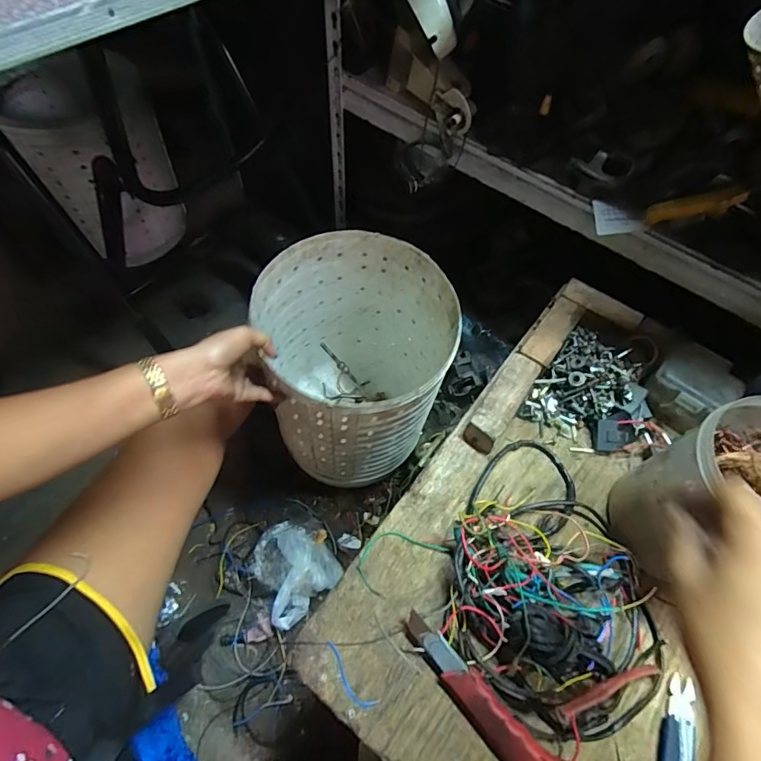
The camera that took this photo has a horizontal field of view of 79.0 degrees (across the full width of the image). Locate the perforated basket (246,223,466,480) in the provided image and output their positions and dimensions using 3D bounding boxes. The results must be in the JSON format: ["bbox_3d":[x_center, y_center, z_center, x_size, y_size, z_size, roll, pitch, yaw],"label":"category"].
[{"bbox_3d":[-0.036,-0.008,0.689,0.245,0.320,0.253,4,61,0],"label":"perforated basket"}]

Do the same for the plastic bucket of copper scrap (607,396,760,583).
[{"bbox_3d":[0.324,0.113,0.432,0.141,0.167,0.132,1,61,-2],"label":"plastic bucket of copper scrap"}]

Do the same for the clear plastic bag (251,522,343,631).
[{"bbox_3d":[-0.138,0.295,0.735,0.125,0.054,0.141,-30,66,-18],"label":"clear plastic bag"}]

